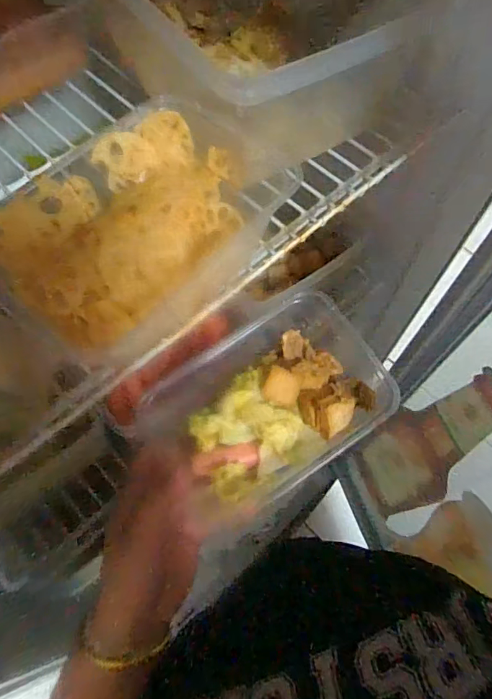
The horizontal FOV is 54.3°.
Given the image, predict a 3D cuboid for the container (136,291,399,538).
[{"bbox_3d":[0.019,0.040,0.373,0.178,0.057,0.127,-31,70,-16],"label":"container"}]

